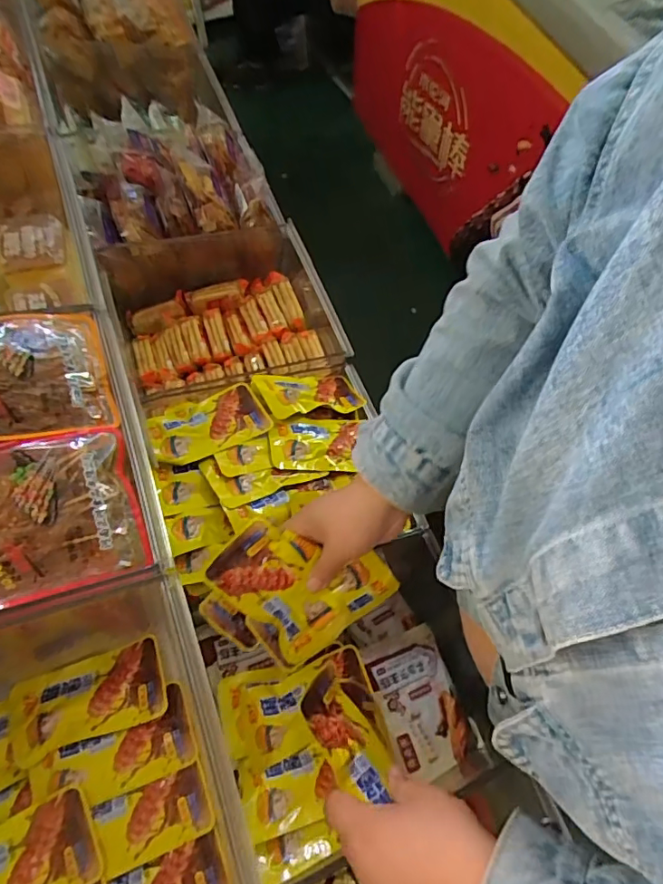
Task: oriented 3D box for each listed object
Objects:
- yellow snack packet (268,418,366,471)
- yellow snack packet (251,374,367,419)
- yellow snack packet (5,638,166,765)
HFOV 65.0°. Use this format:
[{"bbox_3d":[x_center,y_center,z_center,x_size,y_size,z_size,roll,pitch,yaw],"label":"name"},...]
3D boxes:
[{"bbox_3d":[-0.013,0.003,0.625,0.124,0.013,0.069,2,60,-26],"label":"yellow snack packet"},{"bbox_3d":[-0.024,-0.062,0.654,0.132,0.027,0.068,-7,63,-36],"label":"yellow snack packet"},{"bbox_3d":[-0.223,0.233,0.472,0.134,0.008,0.069,-18,68,-9],"label":"yellow snack packet"}]

